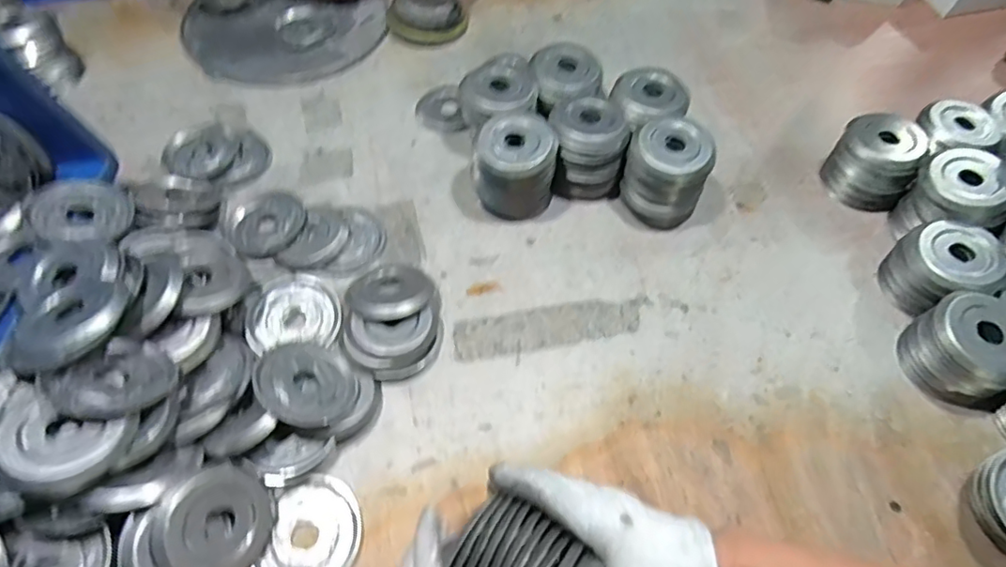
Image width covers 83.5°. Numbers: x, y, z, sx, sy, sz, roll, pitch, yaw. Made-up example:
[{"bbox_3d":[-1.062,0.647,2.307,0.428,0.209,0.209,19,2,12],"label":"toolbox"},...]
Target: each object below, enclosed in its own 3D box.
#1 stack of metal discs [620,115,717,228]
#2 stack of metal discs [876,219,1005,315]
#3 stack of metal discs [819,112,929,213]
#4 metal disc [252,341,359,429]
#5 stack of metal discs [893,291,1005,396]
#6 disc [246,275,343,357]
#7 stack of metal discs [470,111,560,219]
[{"bbox_3d":[0.176,-0.118,0.607,0.082,0.089,0.072,24,59,13],"label":"stack of metal discs"},{"bbox_3d":[0.436,-0.015,0.563,0.083,0.065,0.085,-28,61,-19],"label":"stack of metal discs"},{"bbox_3d":[0.419,-0.139,0.641,0.085,0.071,0.083,29,60,16],"label":"stack of metal discs"},{"bbox_3d":[-0.167,0.086,0.478,0.080,0.015,0.080,20,39,-18],"label":"metal disc"},{"bbox_3d":[0.428,0.059,0.518,0.086,0.066,0.089,-18,59,-13],"label":"stack of metal discs"},{"bbox_3d":[-0.199,0.028,0.543,0.084,0.011,0.079,1,56,-1],"label":"disc"},{"bbox_3d":[0.012,-0.124,0.605,0.087,0.091,0.077,7,56,2],"label":"stack of metal discs"}]

